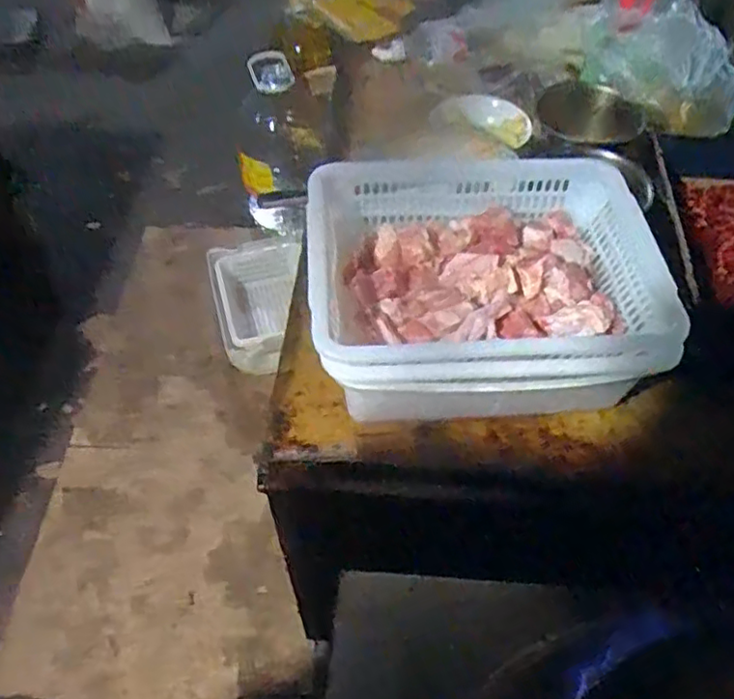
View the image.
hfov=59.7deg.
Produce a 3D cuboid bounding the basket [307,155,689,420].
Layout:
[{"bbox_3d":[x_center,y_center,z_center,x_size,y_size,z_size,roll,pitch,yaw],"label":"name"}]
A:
[{"bbox_3d":[0.110,-0.062,0.664,0.333,0.138,0.251,-3,52,-3],"label":"basket"}]

